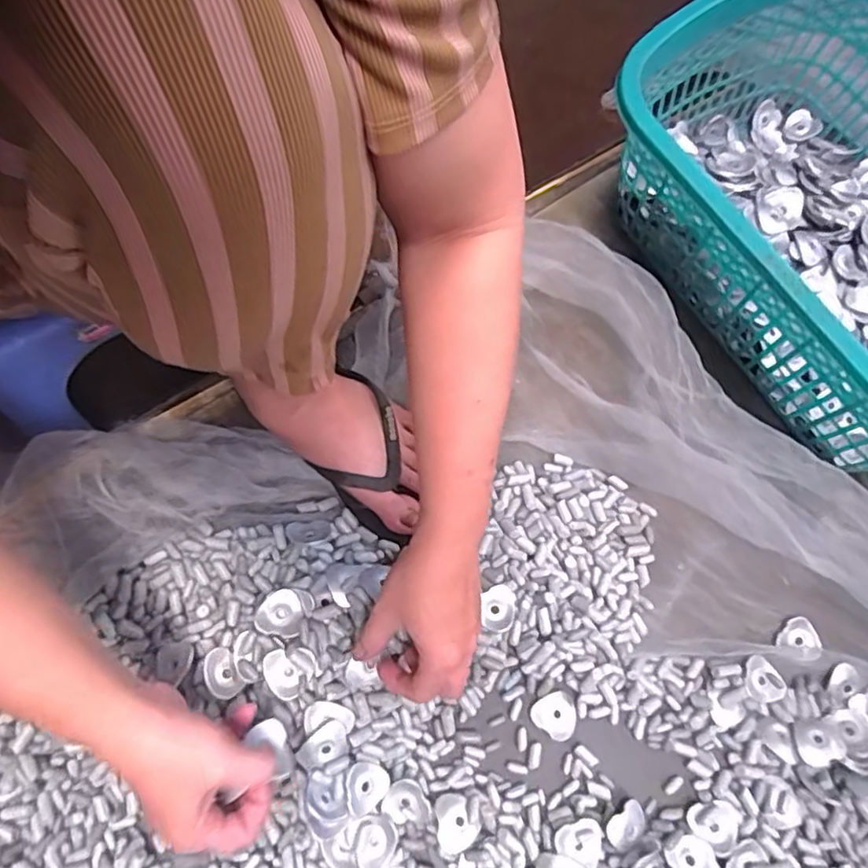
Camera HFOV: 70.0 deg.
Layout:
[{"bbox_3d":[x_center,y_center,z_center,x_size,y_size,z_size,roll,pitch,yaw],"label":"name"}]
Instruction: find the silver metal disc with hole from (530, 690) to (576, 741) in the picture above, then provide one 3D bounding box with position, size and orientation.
[{"bbox_3d":[0.096,0.226,0.493,0.035,0.004,0.034,1,69,-3],"label":"silver metal disc with hole"}]

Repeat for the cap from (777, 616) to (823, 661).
[{"bbox_3d":[0.309,0.173,0.520,0.032,0.007,0.030,1,69,-3],"label":"cap"}]

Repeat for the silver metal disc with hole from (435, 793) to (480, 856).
[{"bbox_3d":[0.016,0.285,0.453,0.030,0.007,0.036,-13,70,-8],"label":"silver metal disc with hole"}]

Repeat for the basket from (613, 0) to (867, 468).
[{"bbox_3d":[0.385,-0.179,0.558,0.335,0.159,0.454,-30,74,-14],"label":"basket"}]

